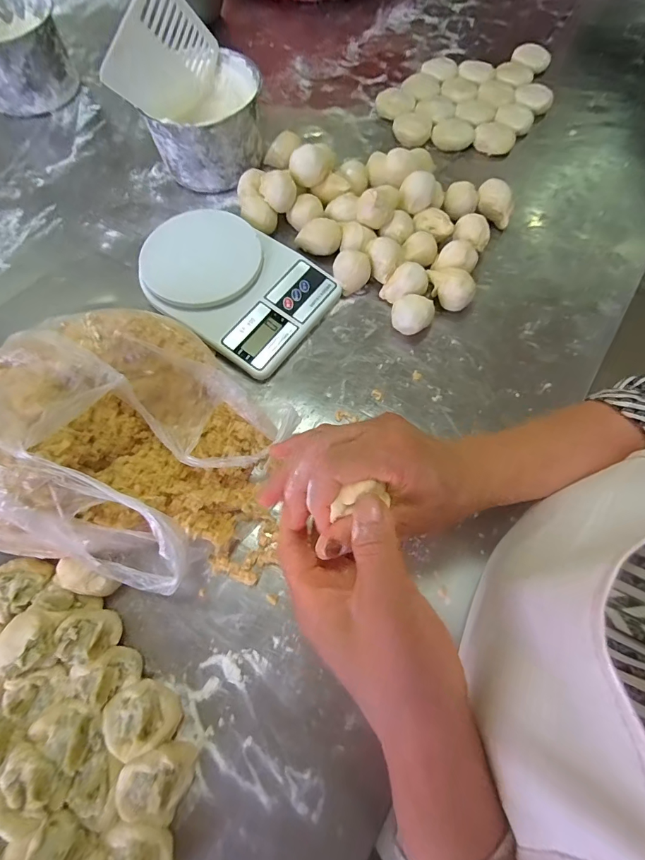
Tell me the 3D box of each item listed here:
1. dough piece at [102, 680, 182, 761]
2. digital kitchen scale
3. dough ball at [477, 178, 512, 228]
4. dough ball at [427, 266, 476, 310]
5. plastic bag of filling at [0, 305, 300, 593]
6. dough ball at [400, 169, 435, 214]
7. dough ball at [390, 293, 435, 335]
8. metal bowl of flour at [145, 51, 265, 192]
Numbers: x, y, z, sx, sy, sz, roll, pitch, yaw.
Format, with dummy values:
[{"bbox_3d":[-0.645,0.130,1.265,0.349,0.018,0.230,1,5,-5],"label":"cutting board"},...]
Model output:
[{"bbox_3d":[-0.137,0.217,0.305,0.047,0.029,0.044,0,68,0],"label":"dough piece"},{"bbox_3d":[-0.097,-0.166,0.455,0.195,0.047,0.152,36,72,13],"label":"digital kitchen scale"},{"bbox_3d":[0.213,-0.280,0.498,0.044,0.038,0.037,16,69,6],"label":"dough ball"},{"bbox_3d":[0.142,-0.157,0.452,0.054,0.037,0.034,25,70,9],"label":"dough ball"},{"bbox_3d":[-0.169,0.004,0.342,0.233,0.125,0.210,20,69,8],"label":"plastic bag of filling"},{"bbox_3d":[0.113,-0.283,0.474,0.039,0.029,0.033,9,68,3],"label":"dough ball"},{"bbox_3d":[0.099,-0.125,0.444,0.044,0.036,0.034,14,68,5],"label":"dough ball"},{"bbox_3d":[-0.141,-0.393,0.520,0.121,0.091,0.142,-2,68,-1],"label":"metal bowl of flour"}]

